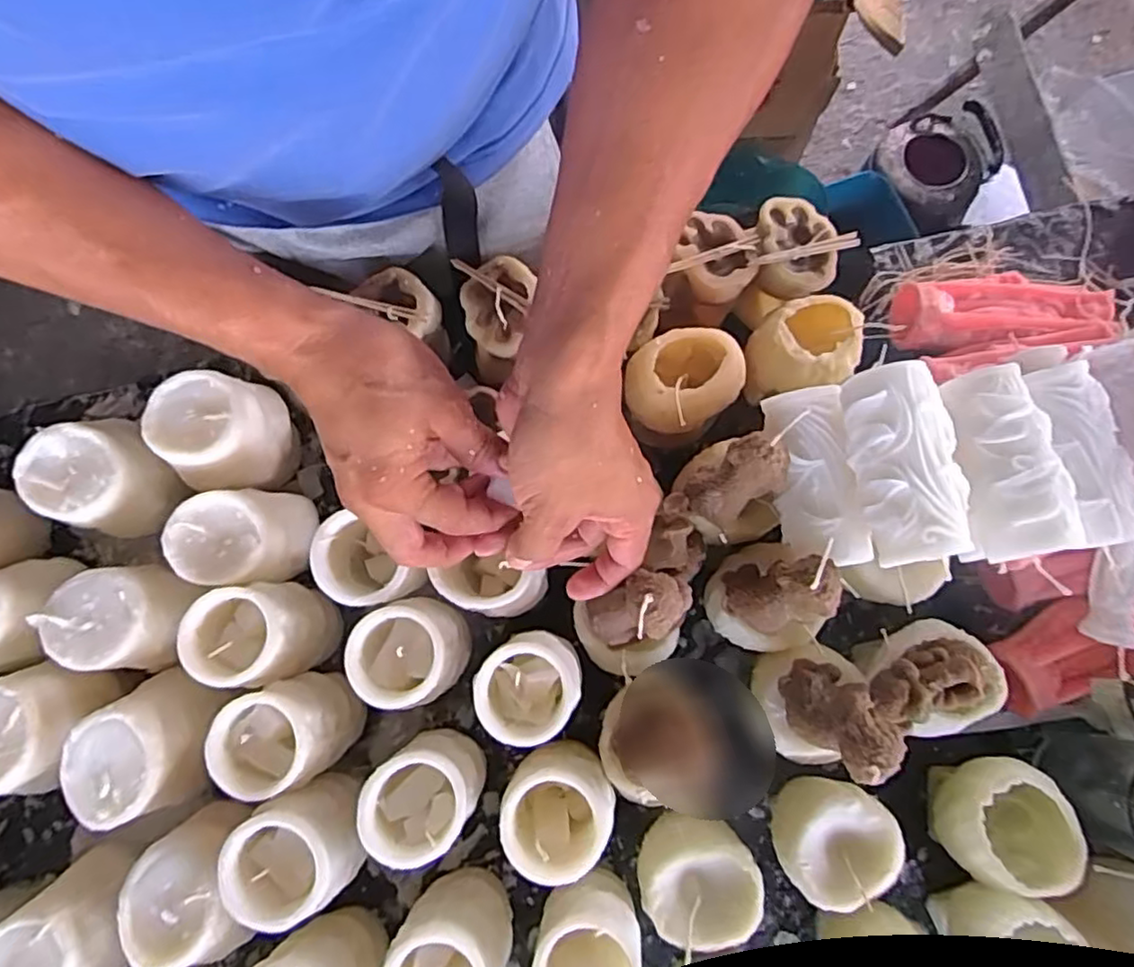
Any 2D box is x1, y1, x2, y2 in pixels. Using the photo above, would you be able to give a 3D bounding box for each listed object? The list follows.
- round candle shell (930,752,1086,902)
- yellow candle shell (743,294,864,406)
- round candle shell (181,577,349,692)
[{"bbox_3d":[0.285,0.220,0.426,0.070,0.070,0.073,0,78,0],"label":"round candle shell"},{"bbox_3d":[0.168,-0.096,0.469,0.076,0.055,0.065,-5,78,-1],"label":"yellow candle shell"},{"bbox_3d":[-0.198,0.101,0.439,0.064,0.098,0.059,0,78,0],"label":"round candle shell"}]

